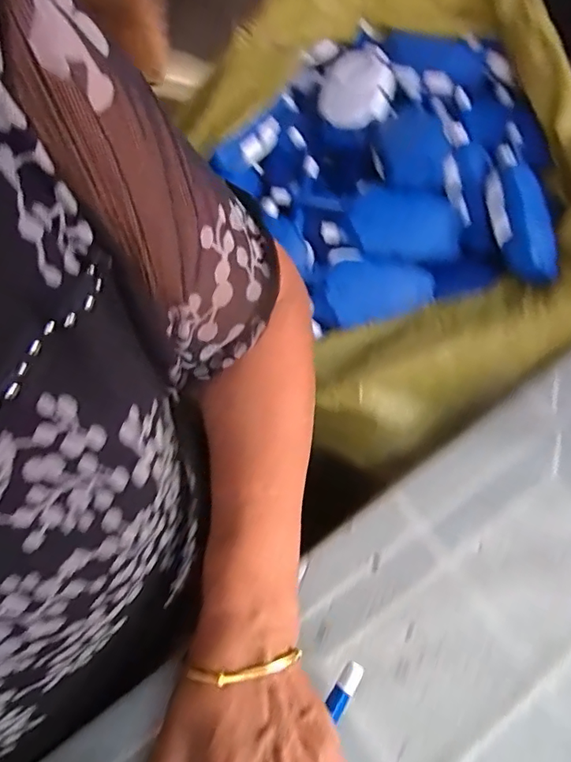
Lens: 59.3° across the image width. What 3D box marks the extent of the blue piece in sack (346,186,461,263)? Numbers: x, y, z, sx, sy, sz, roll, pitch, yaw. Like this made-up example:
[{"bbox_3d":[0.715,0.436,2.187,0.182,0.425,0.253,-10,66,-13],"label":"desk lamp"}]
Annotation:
[{"bbox_3d":[0.107,-0.136,0.445,0.101,0.026,0.061,5,65,3],"label":"blue piece in sack"}]

